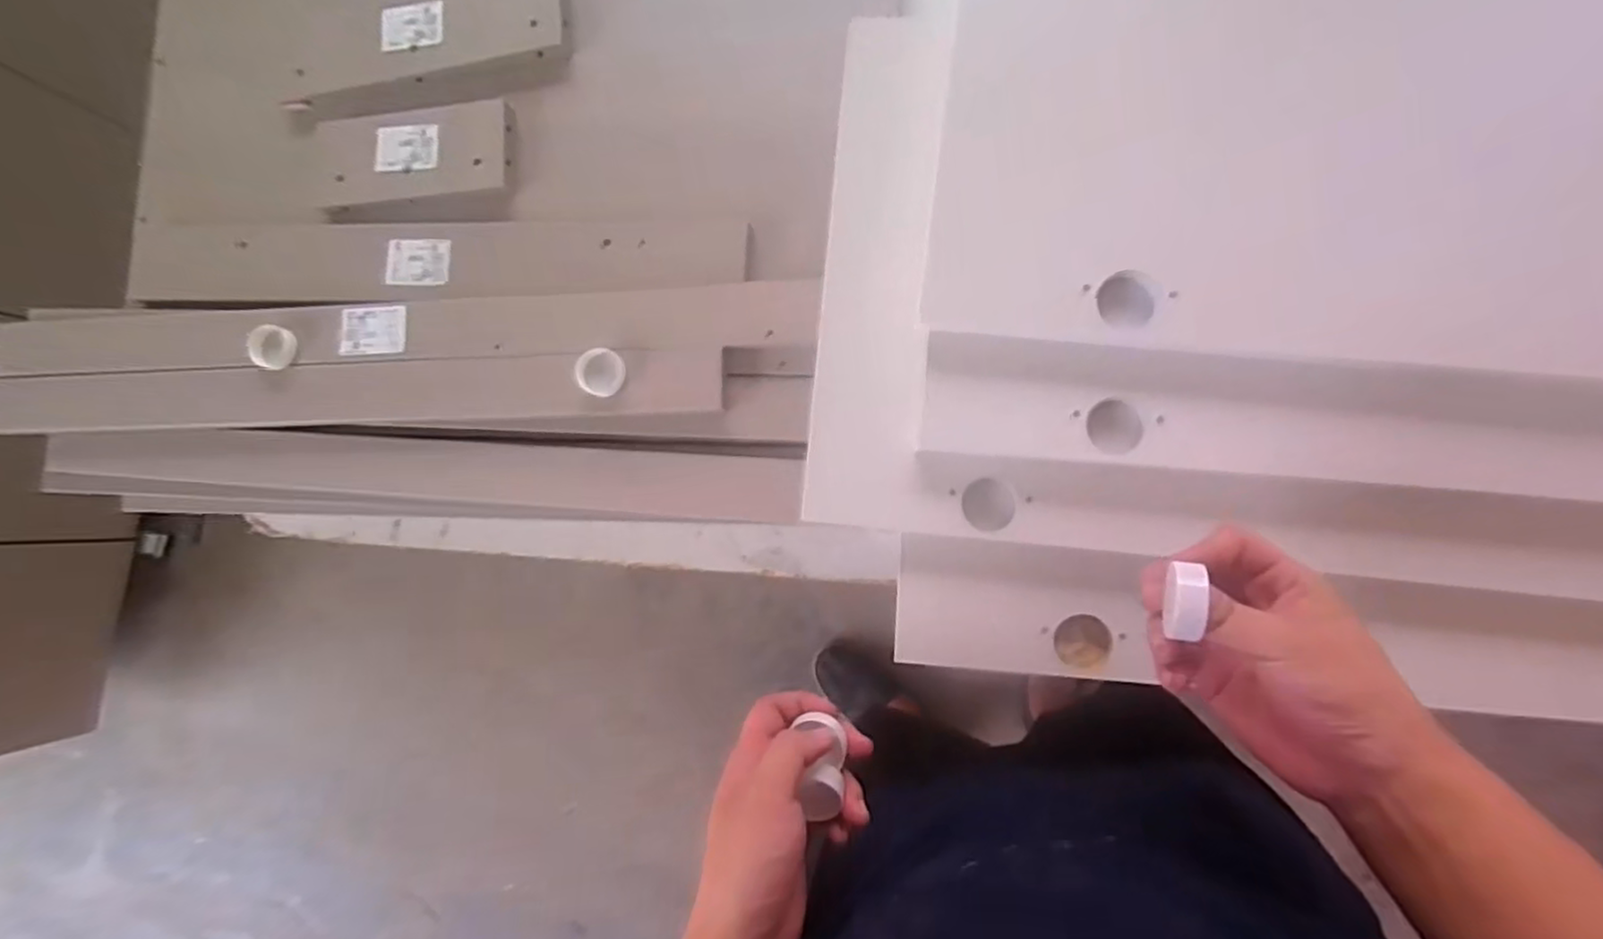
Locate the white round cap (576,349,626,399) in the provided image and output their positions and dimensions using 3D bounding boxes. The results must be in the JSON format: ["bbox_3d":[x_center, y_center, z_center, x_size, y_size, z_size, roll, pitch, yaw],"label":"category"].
[{"bbox_3d":[-0.159,-0.077,0.566,0.034,0.017,0.036,-1,86,9],"label":"white round cap"}]

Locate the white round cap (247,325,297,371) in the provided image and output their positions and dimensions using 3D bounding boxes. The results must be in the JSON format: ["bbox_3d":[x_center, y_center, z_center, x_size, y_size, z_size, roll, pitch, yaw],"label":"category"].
[{"bbox_3d":[-0.455,-0.105,0.611,0.034,0.006,0.037,14,95,-25],"label":"white round cap"}]

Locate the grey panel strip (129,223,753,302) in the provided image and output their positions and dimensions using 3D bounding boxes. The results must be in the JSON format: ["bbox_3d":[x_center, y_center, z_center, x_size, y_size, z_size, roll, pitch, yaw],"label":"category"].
[{"bbox_3d":[-0.350,-0.183,0.622,0.599,0.025,0.079,3,87,9],"label":"grey panel strip"}]

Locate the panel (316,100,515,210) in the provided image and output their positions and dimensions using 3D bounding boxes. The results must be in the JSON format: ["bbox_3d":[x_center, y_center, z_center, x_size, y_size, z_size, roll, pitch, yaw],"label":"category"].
[{"bbox_3d":[-0.341,-0.279,0.624,0.177,0.019,0.079,-3,86,9],"label":"panel"}]

